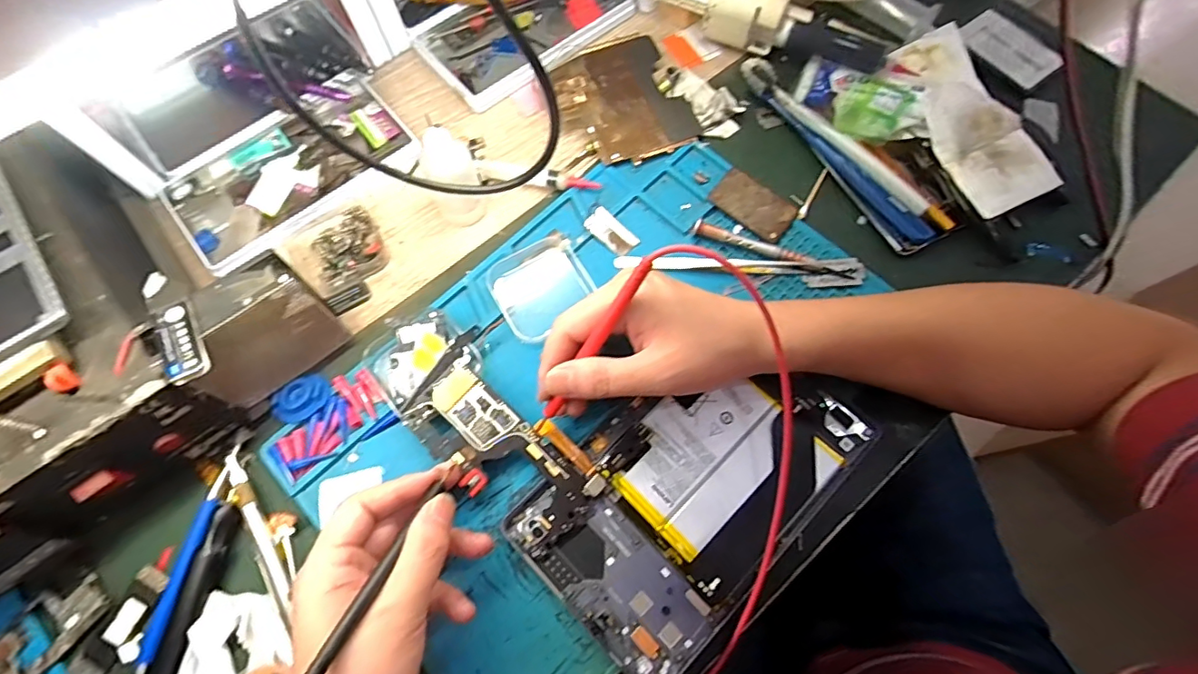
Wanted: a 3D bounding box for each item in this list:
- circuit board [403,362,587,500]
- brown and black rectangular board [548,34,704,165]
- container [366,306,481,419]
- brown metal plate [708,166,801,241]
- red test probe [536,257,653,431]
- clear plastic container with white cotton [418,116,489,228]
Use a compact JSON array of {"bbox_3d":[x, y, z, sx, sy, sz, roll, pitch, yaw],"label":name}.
[{"bbox_3d":[-0.064,0.069,0.330,0.108,0.004,0.050,41,80,8],"label":"circuit board"},{"bbox_3d":[0.020,-0.191,0.439,0.095,0.011,0.112,-20,74,-10],"label":"brown and black rectangular board"},{"bbox_3d":[-0.117,0.015,0.354,0.061,0.022,0.060,-40,73,-13],"label":"container"},{"bbox_3d":[0.116,-0.100,0.404,0.061,0.006,0.035,40,78,12],"label":"brown metal plate"},{"bbox_3d":[-0.006,0.009,0.300,0.007,0.130,0.009,42,30,15],"label":"red test probe"},{"bbox_3d":[-0.102,-0.110,0.377,0.034,0.076,0.027,-24,70,-8],"label":"clear plastic container with white cotton"}]

